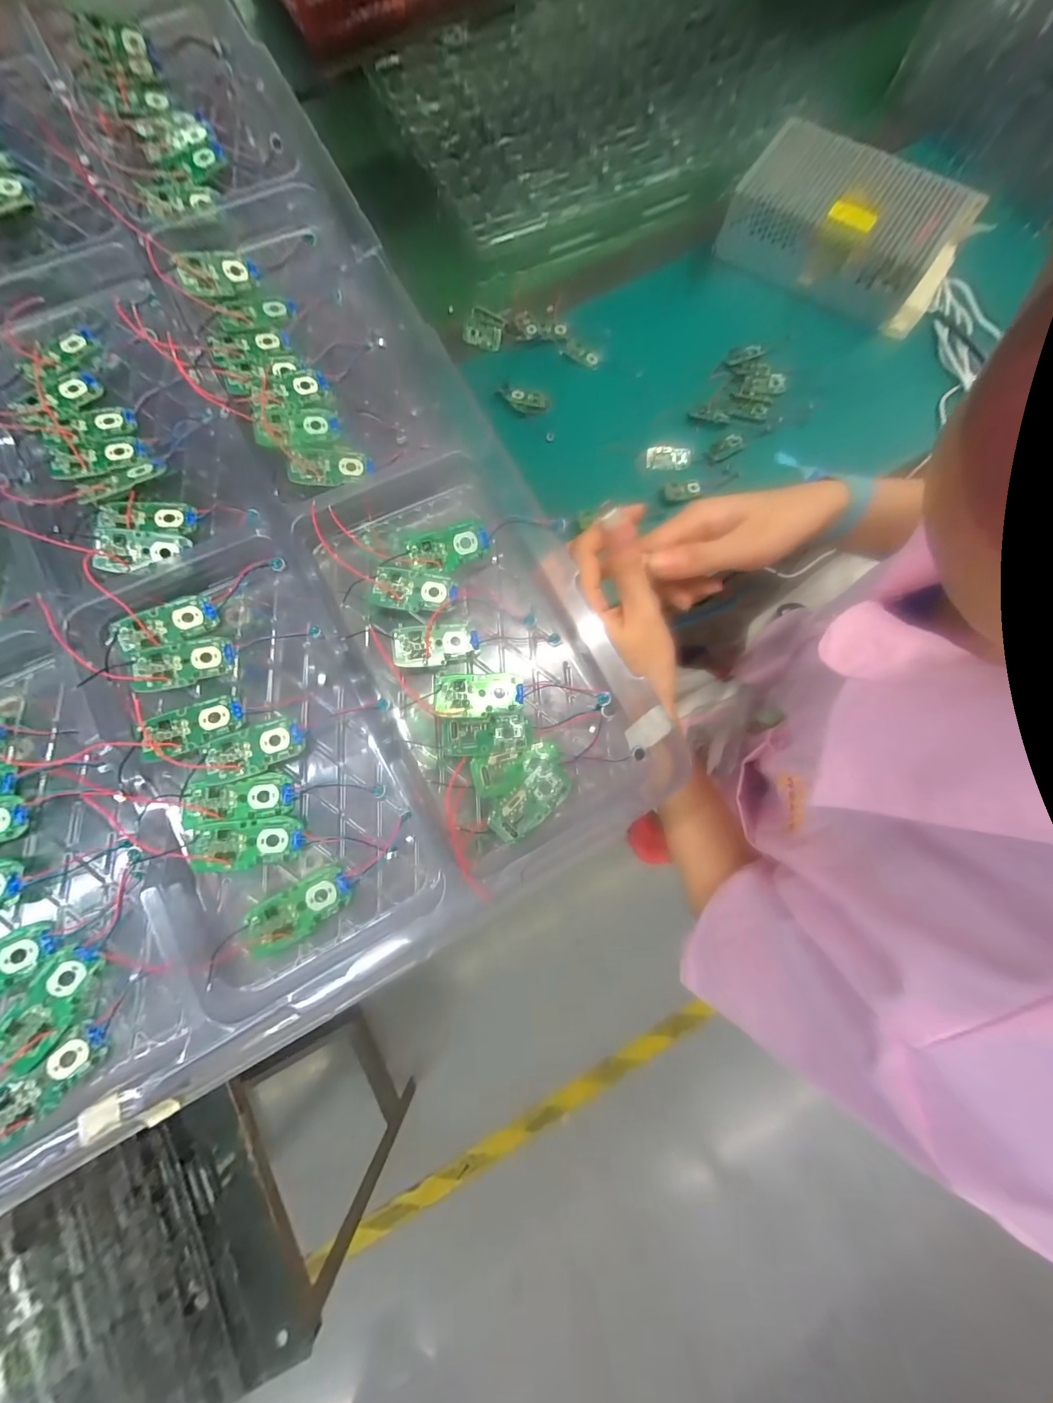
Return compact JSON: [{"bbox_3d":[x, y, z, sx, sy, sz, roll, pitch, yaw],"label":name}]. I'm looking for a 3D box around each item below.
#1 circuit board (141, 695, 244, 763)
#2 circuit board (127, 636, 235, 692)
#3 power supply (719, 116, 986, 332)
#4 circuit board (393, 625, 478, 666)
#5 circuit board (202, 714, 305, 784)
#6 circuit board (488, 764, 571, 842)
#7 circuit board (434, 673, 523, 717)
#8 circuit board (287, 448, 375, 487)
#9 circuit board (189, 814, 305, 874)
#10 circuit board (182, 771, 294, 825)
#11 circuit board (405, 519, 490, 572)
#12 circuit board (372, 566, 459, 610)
[{"bbox_3d":[-0.137,0.010,0.184,0.036,0.004,0.019,-22,74,-20],"label":"circuit board"},{"bbox_3d":[-0.146,-0.017,0.191,0.037,0.004,0.019,-15,83,-20],"label":"circuit board"},{"bbox_3d":[0.299,-0.444,0.417,0.203,0.047,0.124,32,80,8],"label":"power supply"},{"bbox_3d":[-0.040,-0.026,0.200,0.037,0.004,0.018,-9,77,-18],"label":"circuit board"},{"bbox_3d":[-0.110,0.019,0.183,0.036,0.007,0.020,-20,78,-4],"label":"circuit board"},{"bbox_3d":[0.002,0.043,0.189,0.037,0.008,0.017,-41,80,-8],"label":"circuit board"},{"bbox_3d":[-0.020,-0.003,0.195,0.038,0.005,0.019,-3,77,0],"label":"circuit board"},{"bbox_3d":[-0.094,-0.113,0.216,0.038,0.004,0.019,-5,81,-15],"label":"circuit board"},{"bbox_3d":[-0.109,0.055,0.176,0.038,0.004,0.018,-6,77,-19],"label":"circuit board"},{"bbox_3d":[-0.114,0.039,0.179,0.038,0.004,0.017,-6,77,-19],"label":"circuit board"},{"bbox_3d":[-0.036,-0.070,0.205,0.036,0.004,0.017,-18,104,-4],"label":"circuit board"},{"bbox_3d":[-0.050,-0.051,0.203,0.035,0.007,0.018,4,77,2],"label":"circuit board"}]

